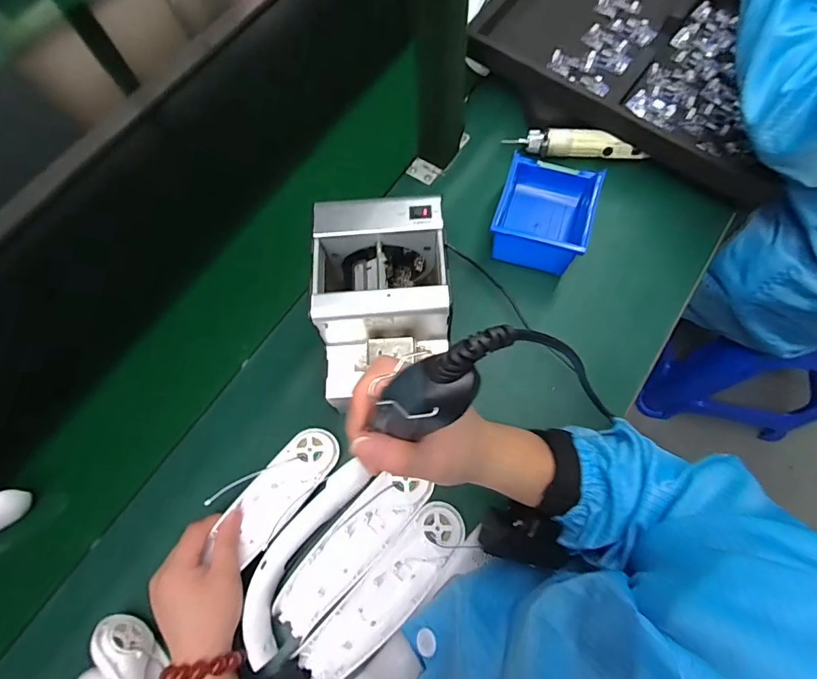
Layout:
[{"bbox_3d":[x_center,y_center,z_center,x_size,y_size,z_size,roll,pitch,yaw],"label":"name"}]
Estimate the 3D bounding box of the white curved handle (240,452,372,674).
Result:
[{"bbox_3d":[-0.103,0.201,0.431,0.047,0.029,0.188,27,72,13],"label":"white curved handle"}]

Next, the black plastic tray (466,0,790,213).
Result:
[{"bbox_3d":[0.332,-0.401,0.609,0.415,0.034,0.308,32,79,10],"label":"black plastic tray"}]

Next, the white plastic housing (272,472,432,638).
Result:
[{"bbox_3d":[-0.054,0.198,0.431,0.053,0.017,0.175,40,74,17],"label":"white plastic housing"}]

